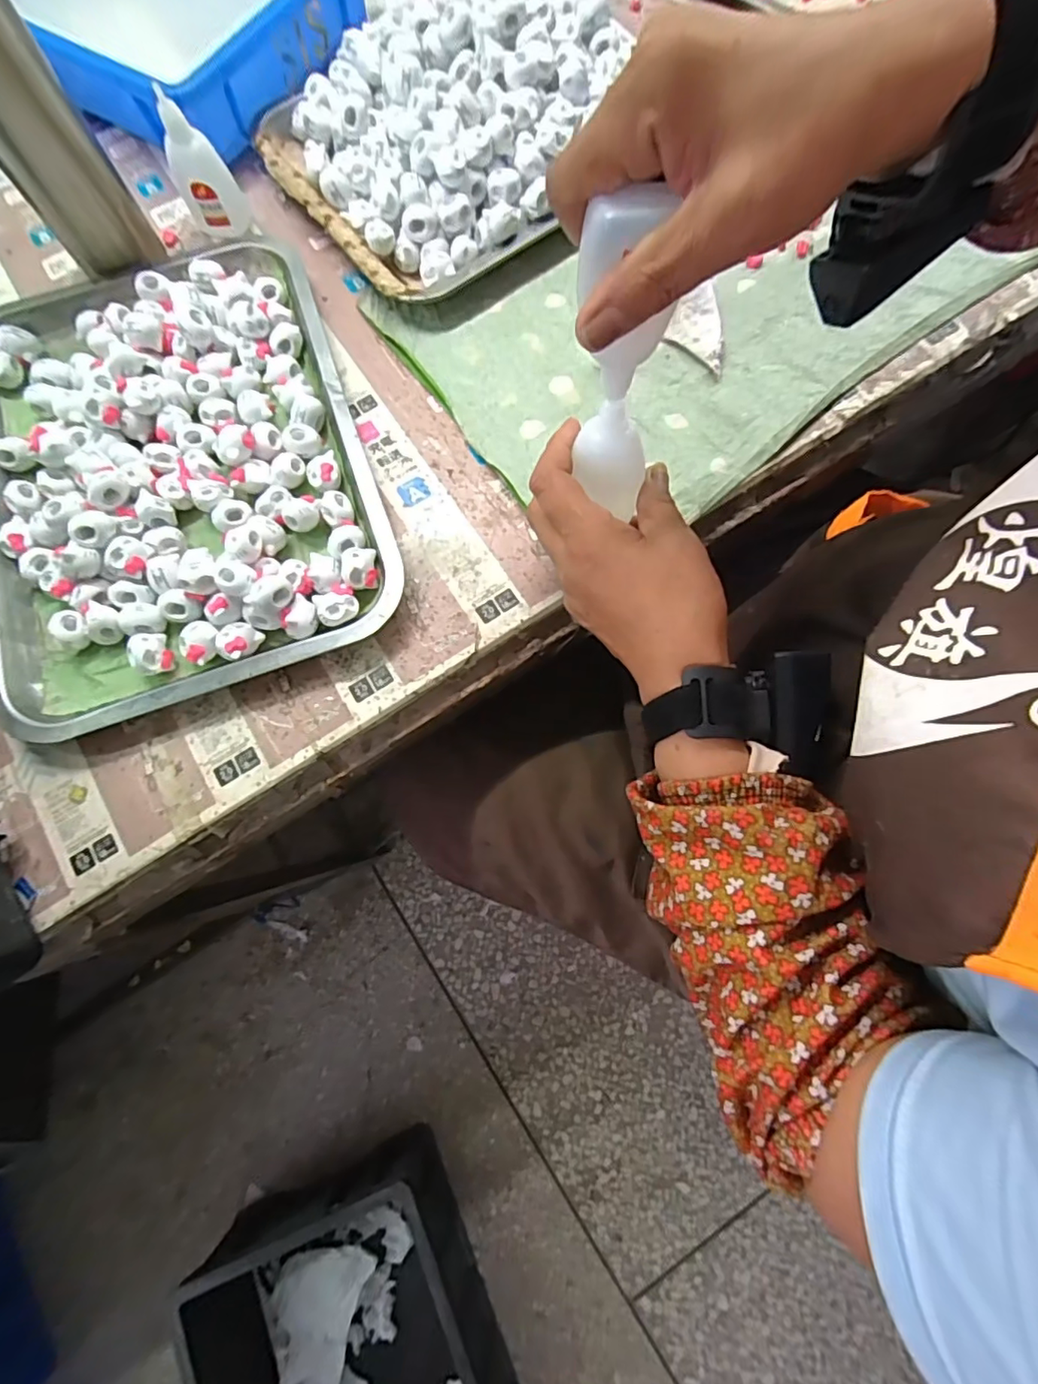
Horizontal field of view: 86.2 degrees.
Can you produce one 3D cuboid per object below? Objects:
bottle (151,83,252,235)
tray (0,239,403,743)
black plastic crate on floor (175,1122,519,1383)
[{"bbox_3d":[-0.239,-0.391,0.413,0.028,0.081,0.034,30,79,7],"label":"bottle"},{"bbox_3d":[-0.244,-0.158,0.376,0.258,0.036,0.341,-19,78,-4],"label":"tray"},{"bbox_3d":[-0.209,1.001,0.770,0.368,0.164,0.558,-25,78,-5],"label":"black plastic crate on floor"}]

